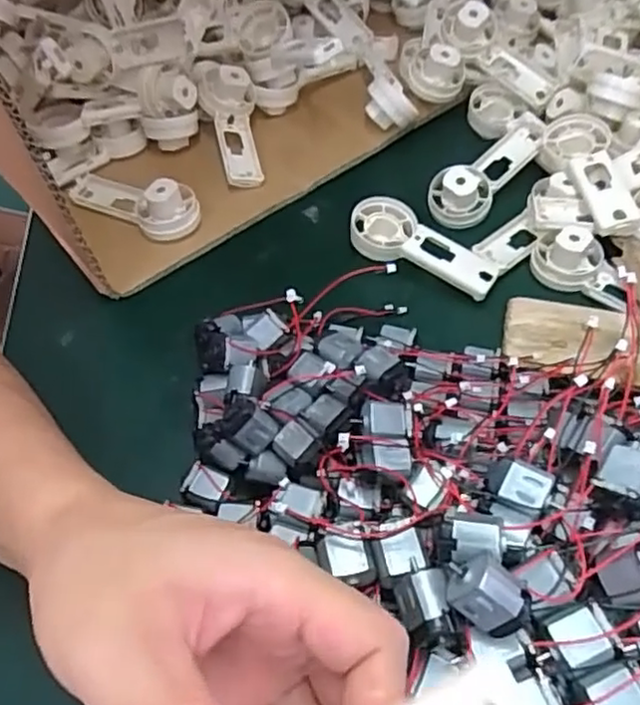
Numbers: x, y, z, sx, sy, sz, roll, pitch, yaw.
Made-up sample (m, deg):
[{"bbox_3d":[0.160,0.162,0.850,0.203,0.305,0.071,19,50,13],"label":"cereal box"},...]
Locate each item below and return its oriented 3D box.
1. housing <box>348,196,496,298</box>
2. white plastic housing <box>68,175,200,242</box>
[{"bbox_3d":[0.063,-0.065,0.397,0.089,0.021,0.045,17,56,14],"label":"housing"},{"bbox_3d":[-0.121,-0.103,0.429,0.093,0.033,0.036,28,59,21],"label":"white plastic housing"}]

